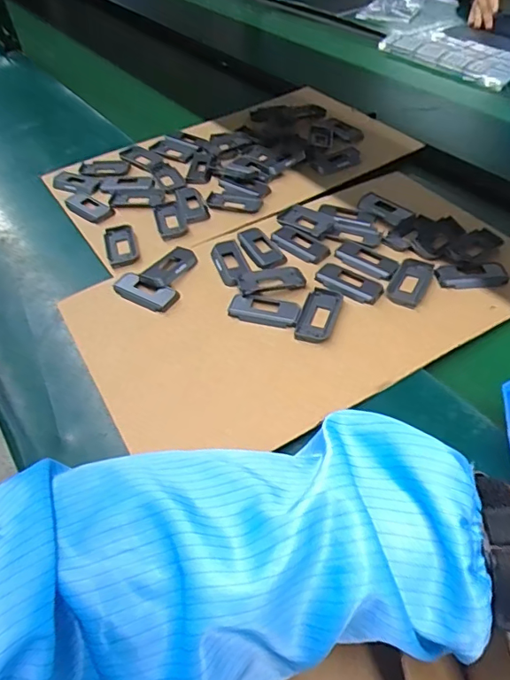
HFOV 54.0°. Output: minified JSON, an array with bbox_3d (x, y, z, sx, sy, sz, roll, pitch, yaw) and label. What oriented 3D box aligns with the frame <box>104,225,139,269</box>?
[{"bbox_3d":[-0.167,-0.118,0.630,0.036,0.018,0.072,-13,48,-8],"label":"frame"}]

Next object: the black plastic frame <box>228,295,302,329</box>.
[{"bbox_3d":[0.011,-0.034,0.539,0.075,0.007,0.038,14,50,16],"label":"black plastic frame"}]

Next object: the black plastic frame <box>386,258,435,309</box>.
[{"bbox_3d":[0.175,-0.065,0.562,0.038,0.006,0.077,22,53,22],"label":"black plastic frame"}]

